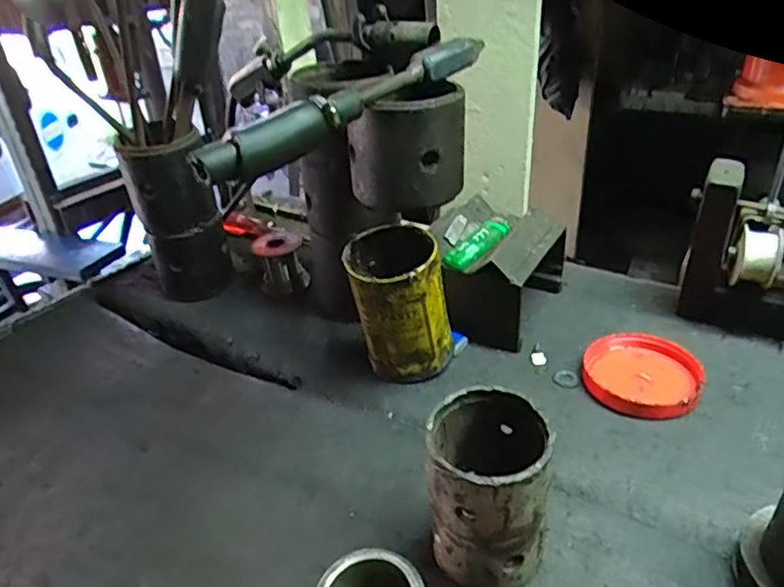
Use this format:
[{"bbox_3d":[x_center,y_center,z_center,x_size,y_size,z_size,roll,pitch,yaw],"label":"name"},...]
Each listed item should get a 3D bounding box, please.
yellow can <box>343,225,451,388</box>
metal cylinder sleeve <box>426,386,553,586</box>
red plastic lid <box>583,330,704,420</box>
[{"bbox_3d":[0.006,0.013,0.500,0.070,0.118,0.076,-3,32,2],"label":"yellow can"},{"bbox_3d":[0.056,0.117,0.348,0.069,0.108,0.070,2,33,11],"label":"metal cylinder sleeve"},{"bbox_3d":[0.203,0.065,0.486,0.088,0.013,0.089,-3,32,2],"label":"red plastic lid"}]

